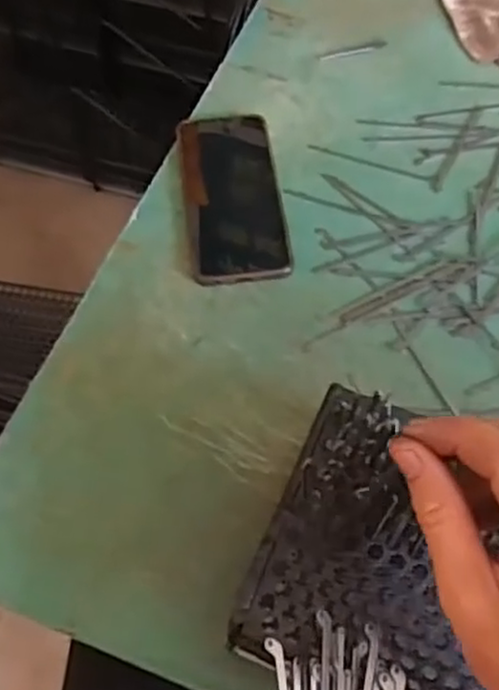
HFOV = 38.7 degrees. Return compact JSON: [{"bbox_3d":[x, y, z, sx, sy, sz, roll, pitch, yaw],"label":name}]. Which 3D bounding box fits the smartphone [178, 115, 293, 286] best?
[{"bbox_3d":[-0.013,-0.119,0.555,0.074,0.015,0.157,-6,68,-4],"label":"smartphone"}]

